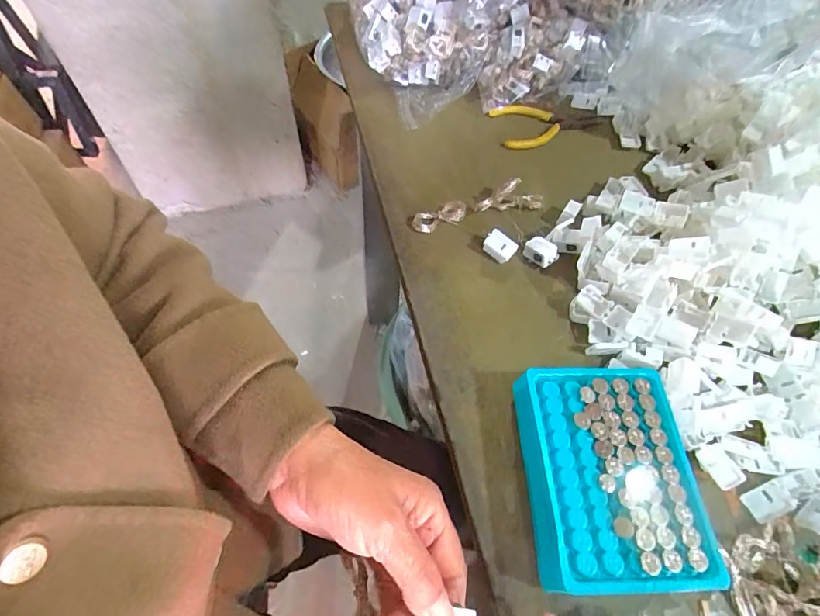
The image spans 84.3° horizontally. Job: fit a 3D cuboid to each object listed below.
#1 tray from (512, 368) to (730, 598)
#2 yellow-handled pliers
[{"bbox_3d":[0.124,0.106,0.291,0.100,0.033,0.129,0,58,-2],"label":"tray"},{"bbox_3d":[0.153,-0.203,0.494,0.122,0.011,0.057,-11,59,-8],"label":"yellow-handled pliers"}]

